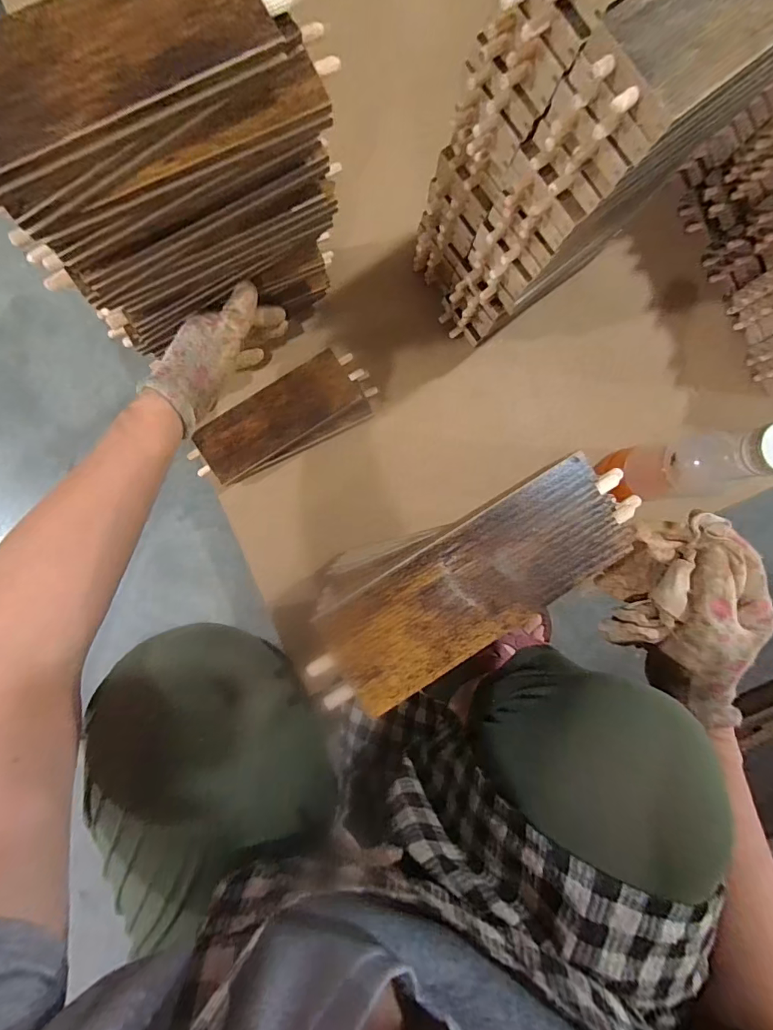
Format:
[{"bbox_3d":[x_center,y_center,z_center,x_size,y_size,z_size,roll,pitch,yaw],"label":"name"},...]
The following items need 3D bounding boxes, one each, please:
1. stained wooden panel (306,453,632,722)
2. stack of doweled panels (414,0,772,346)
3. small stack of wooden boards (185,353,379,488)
[{"bbox_3d":[0.053,0.038,0.260,0.198,0.010,0.063,-33,93,-4],"label":"stained wooden panel"},{"bbox_3d":[0.156,-0.296,0.387,0.217,0.301,0.128,-37,92,-3],"label":"stack of doweled panels"},{"bbox_3d":[-0.112,-0.106,0.502,0.198,0.022,0.076,-28,92,-4],"label":"small stack of wooden boards"}]

